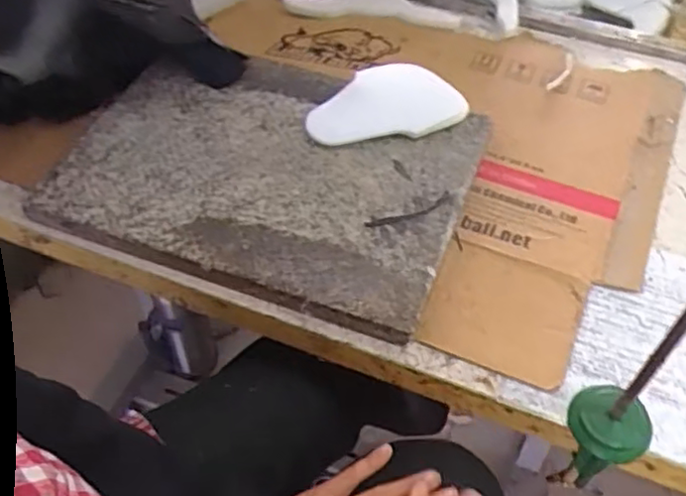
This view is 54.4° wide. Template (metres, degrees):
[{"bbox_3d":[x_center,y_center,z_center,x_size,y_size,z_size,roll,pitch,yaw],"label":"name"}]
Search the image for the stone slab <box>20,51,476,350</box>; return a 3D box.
[{"bbox_3d":[-0.072,-0.078,0.679,0.383,0.031,0.272,17,51,13],"label":"stone slab"}]

